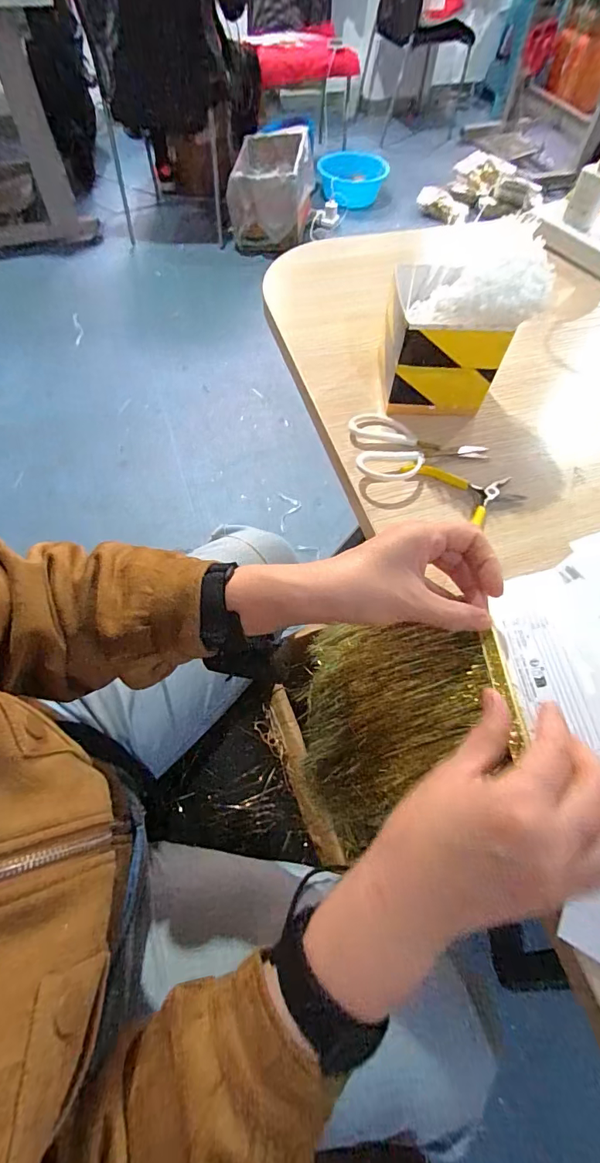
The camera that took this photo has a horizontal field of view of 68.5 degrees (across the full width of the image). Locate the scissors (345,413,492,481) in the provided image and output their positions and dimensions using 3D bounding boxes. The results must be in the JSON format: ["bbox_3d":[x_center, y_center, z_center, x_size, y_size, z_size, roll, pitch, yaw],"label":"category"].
[{"bbox_3d":[0.122,-0.140,0.449,0.137,0.020,0.090,-1,61,-3],"label":"scissors"}]

